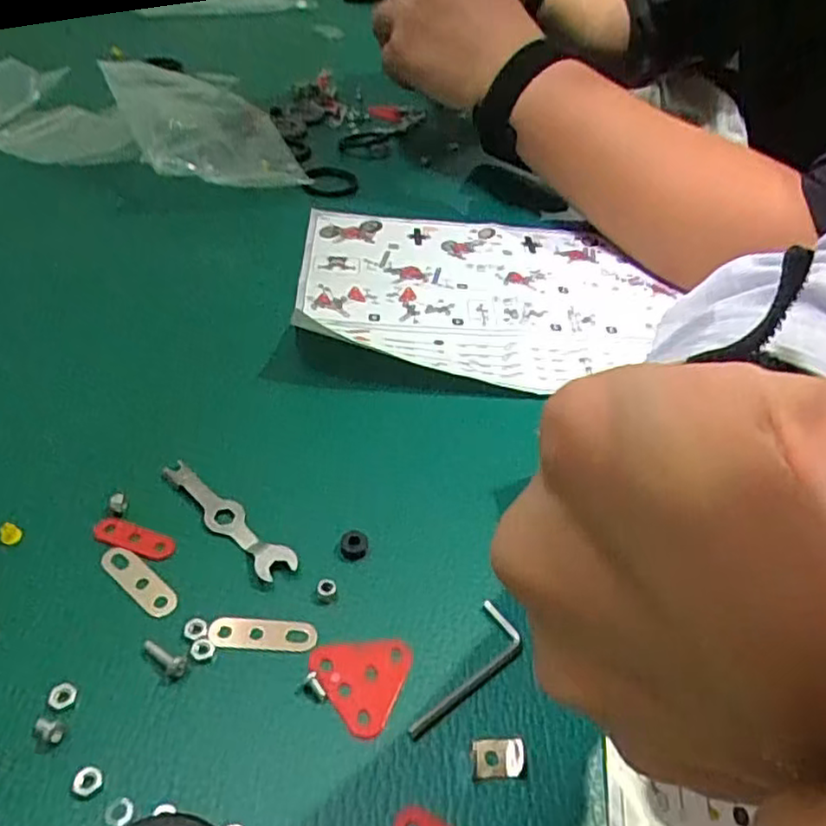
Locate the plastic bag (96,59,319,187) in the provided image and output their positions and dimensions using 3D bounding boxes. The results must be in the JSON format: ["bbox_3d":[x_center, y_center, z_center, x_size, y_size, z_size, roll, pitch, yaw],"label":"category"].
[{"bbox_3d":[-0.146,-0.198,0.459,0.096,0.045,0.163,-16,47,-23],"label":"plastic bag"}]

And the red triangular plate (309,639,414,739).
[{"bbox_3d":[-0.018,0.081,0.210,0.029,0.004,0.031,18,44,12],"label":"red triangular plate"}]

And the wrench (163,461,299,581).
[{"bbox_3d":[-0.068,0.038,0.246,0.067,0.007,0.013,34,49,27],"label":"wrench"}]

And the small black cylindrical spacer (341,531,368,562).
[{"bbox_3d":[-0.021,0.047,0.241,0.009,0.005,0.009,4,43,-3],"label":"small black cylindrical spacer"}]

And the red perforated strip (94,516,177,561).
[{"bbox_3d":[-0.098,0.043,0.238,0.030,0.004,0.009,16,43,10],"label":"red perforated strip"}]

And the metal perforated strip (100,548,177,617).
[{"bbox_3d":[-0.092,0.055,0.226,0.034,0.004,0.009,31,48,24],"label":"metal perforated strip"}]

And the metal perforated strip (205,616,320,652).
[{"bbox_3d":[-0.048,0.069,0.216,0.034,0.004,0.011,4,43,-3],"label":"metal perforated strip"}]

